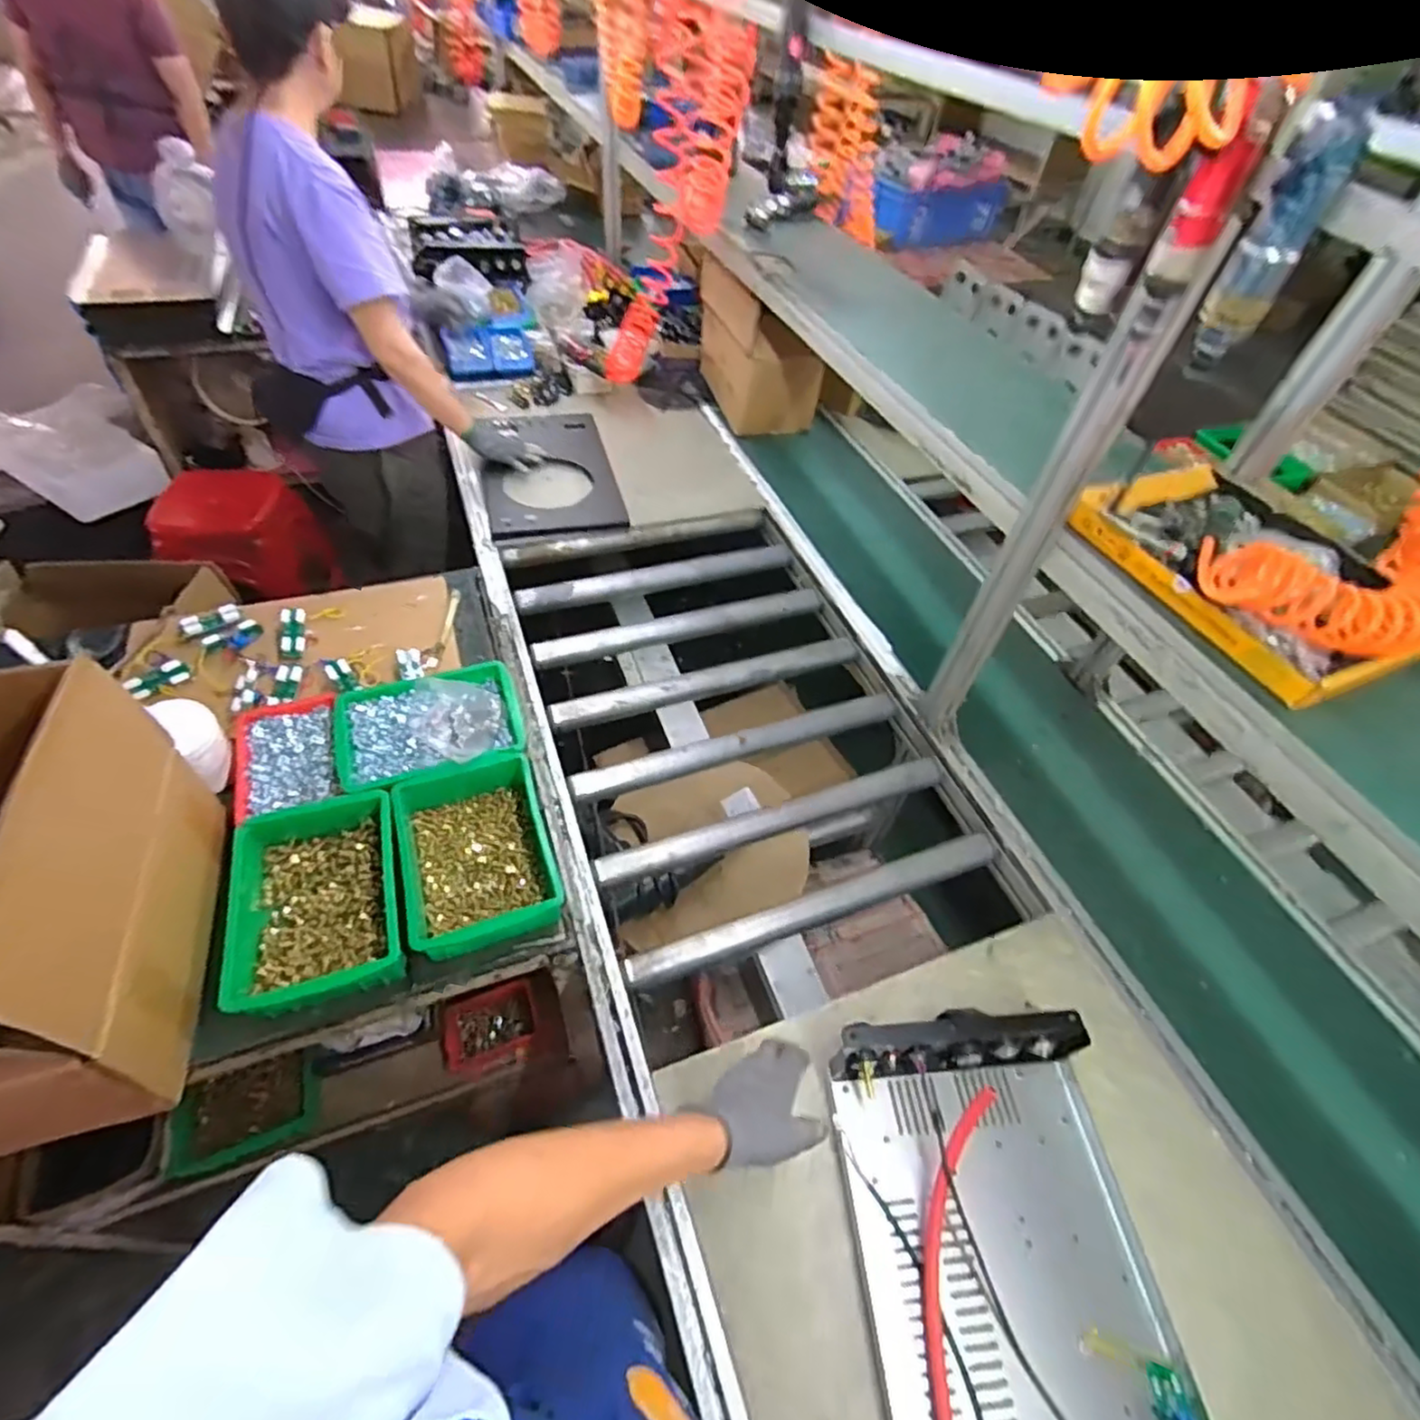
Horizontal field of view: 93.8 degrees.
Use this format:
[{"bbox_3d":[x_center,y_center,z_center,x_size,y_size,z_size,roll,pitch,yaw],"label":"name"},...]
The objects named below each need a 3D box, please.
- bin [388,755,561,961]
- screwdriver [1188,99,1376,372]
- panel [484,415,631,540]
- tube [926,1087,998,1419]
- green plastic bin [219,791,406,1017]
[{"bbox_3d":[-0.305,0.186,0.876,0.180,0.066,0.239,-16,53,-14],"label":"bin"},{"bbox_3d":[0.437,-0.360,0.522,0.044,0.170,0.036,25,54,18],"label":"screwdriver"},{"bbox_3d":[-0.383,-0.582,1.572,0.288,0.024,0.519,-9,52,-13],"label":"panel"},{"bbox_3d":[0.235,0.593,0.623,0.018,0.082,0.422,23,59,-19],"label":"tube"},{"bbox_3d":[-0.482,0.230,0.822,0.184,0.058,0.252,-13,53,-16],"label":"green plastic bin"}]

